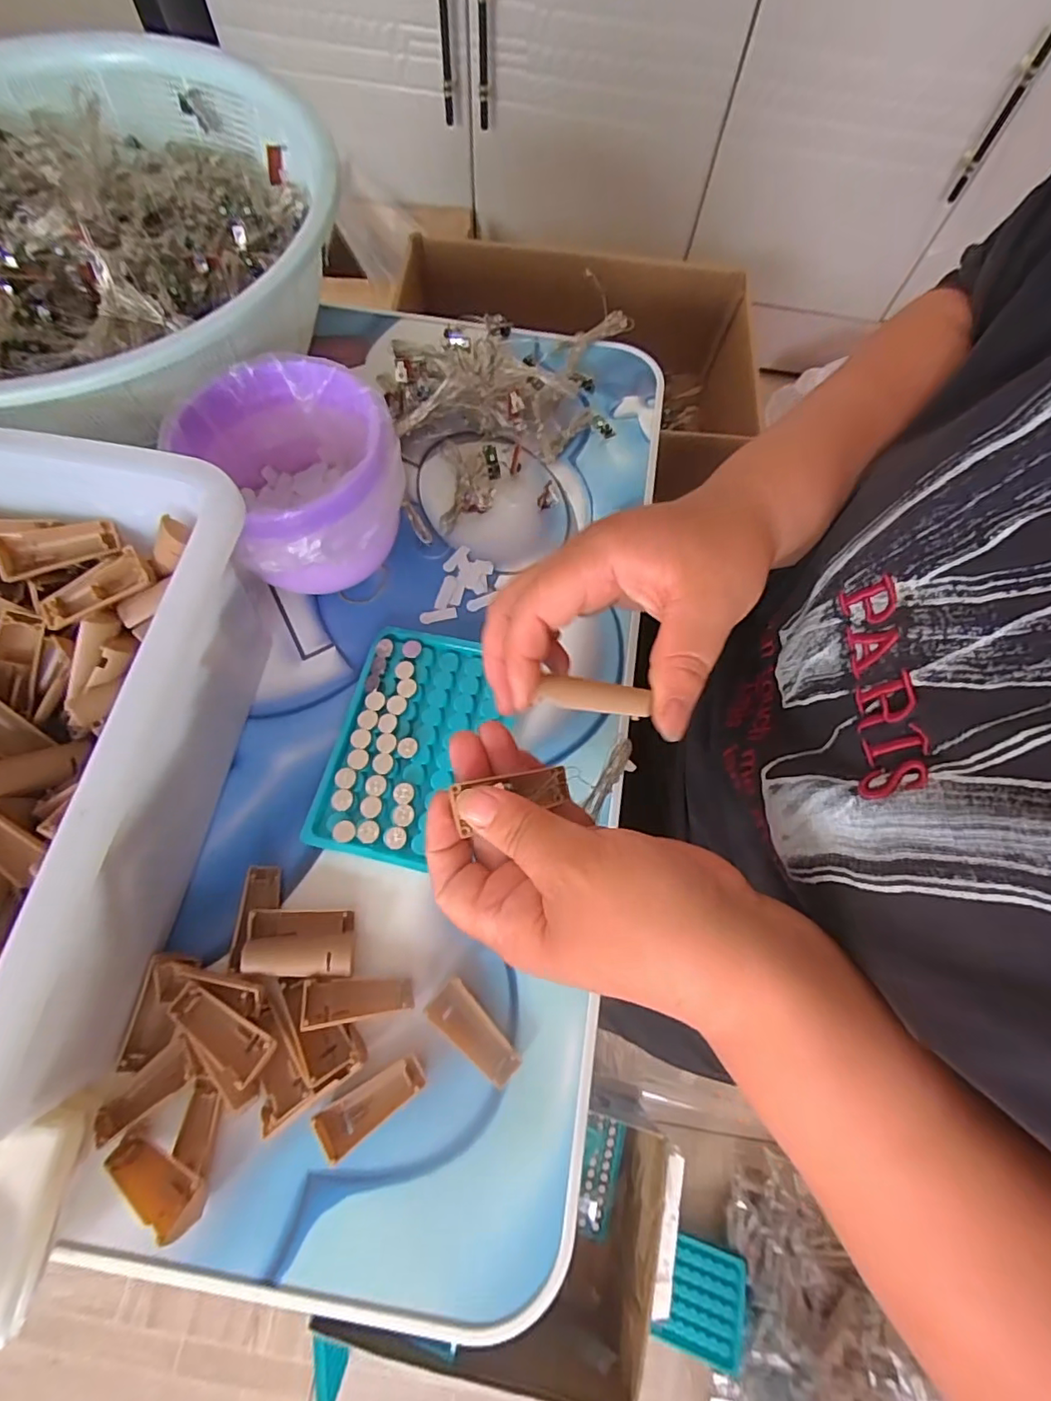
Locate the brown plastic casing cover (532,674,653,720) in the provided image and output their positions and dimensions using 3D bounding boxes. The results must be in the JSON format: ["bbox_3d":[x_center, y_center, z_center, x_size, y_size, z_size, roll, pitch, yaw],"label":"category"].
[{"bbox_3d":[0.027,-0.002,0.217,0.042,0.004,0.014,10,64,22],"label":"brown plastic casing cover"}]

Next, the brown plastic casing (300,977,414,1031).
[{"bbox_3d":[-0.078,0.140,0.261,0.049,0.005,0.020,1,47,-15],"label":"brown plastic casing"}]

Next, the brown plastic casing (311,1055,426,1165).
[{"bbox_3d":[-0.070,0.182,0.253,0.048,0.008,0.019,-35,75,-14],"label":"brown plastic casing"}]

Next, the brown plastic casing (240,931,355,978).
[{"bbox_3d":[-0.108,0.121,0.266,0.049,0.009,0.019,-1,69,-3],"label":"brown plastic casing"}]

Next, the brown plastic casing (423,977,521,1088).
[{"bbox_3d":[-0.024,0.157,0.265,0.048,0.013,0.021,41,73,12],"label":"brown plastic casing"}]

